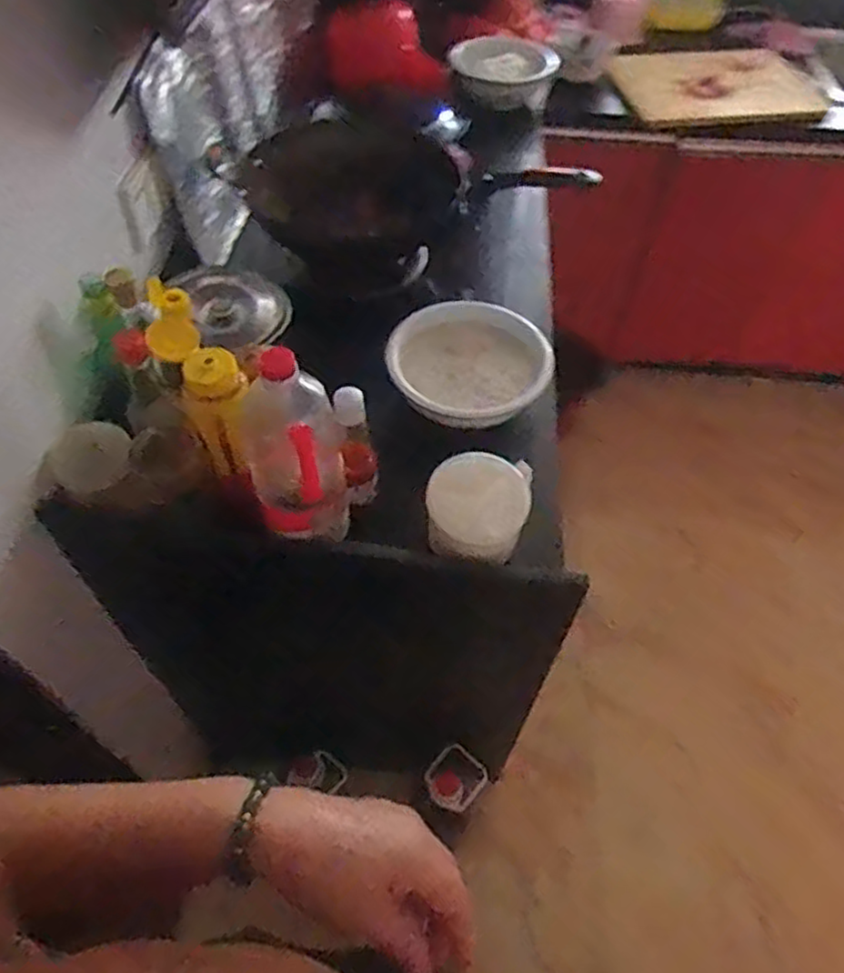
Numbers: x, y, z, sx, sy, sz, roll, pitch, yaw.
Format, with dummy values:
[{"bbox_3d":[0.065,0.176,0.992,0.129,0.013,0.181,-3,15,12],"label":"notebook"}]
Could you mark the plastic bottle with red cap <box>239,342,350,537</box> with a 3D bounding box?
[{"bbox_3d":[-0.130,-0.039,0.714,0.100,0.240,0.085,-11,55,-10],"label":"plastic bottle with red cap"}]

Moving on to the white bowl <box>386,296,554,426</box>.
[{"bbox_3d":[0.060,-0.184,0.978,0.218,0.087,0.254,-6,55,-7],"label":"white bowl"}]

